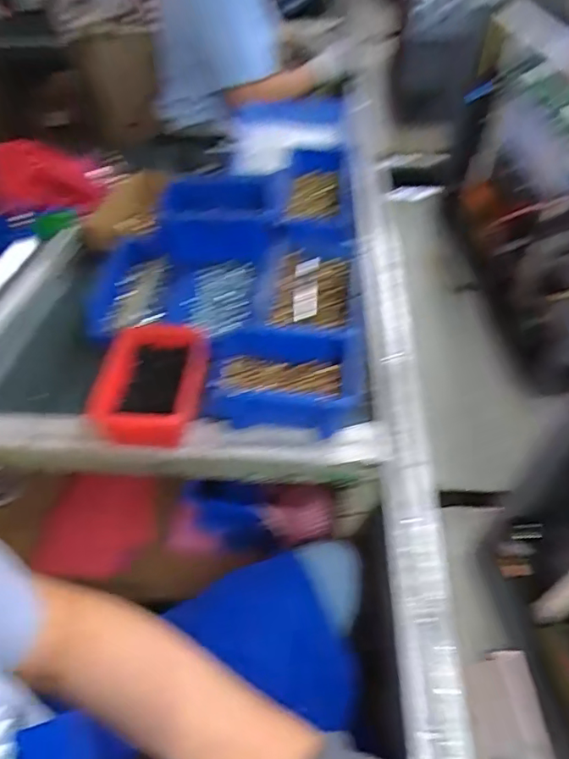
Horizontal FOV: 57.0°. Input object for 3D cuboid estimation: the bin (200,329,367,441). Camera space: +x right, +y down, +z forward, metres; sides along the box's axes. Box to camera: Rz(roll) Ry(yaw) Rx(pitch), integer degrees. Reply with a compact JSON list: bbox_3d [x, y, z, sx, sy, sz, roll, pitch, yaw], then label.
[{"bbox_3d":[-0.005,-0.002,0.583,0.172,0.072,0.114,4,49,5],"label":"bin"}]

